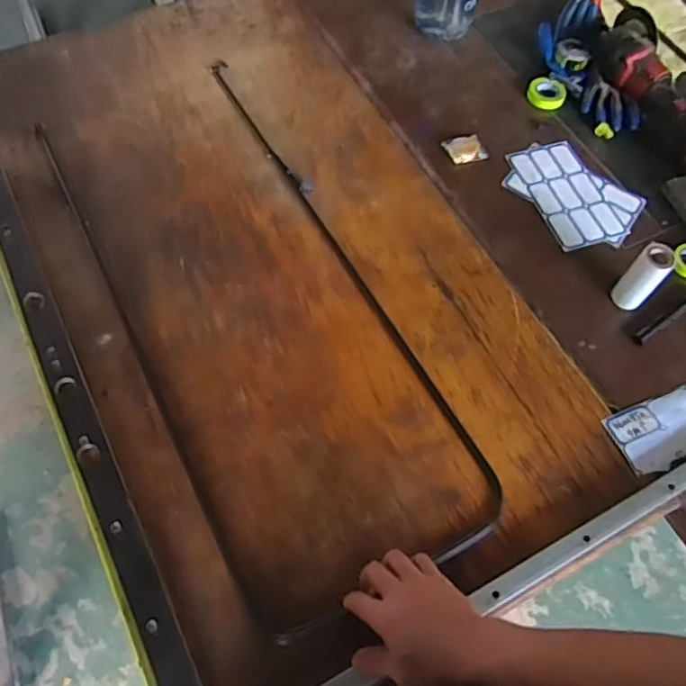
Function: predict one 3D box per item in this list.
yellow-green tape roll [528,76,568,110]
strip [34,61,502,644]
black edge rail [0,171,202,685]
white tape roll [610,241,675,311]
[{"bbox_3d":[0.357,-0.436,1.079,0.061,0.016,0.069,5,63,0],"label":"yellow-green tape roll"},{"bbox_3d":[-0.146,-0.078,0.897,0.350,0.027,0.896,-25,65,-15],"label":"strip"},{"bbox_3d":[-0.355,0.062,0.798,0.047,0.012,0.805,-25,67,-14],"label":"black edge rail"},{"bbox_3d":[0.420,-0.094,0.865,0.041,0.112,0.035,35,67,15],"label":"white tape roll"}]

